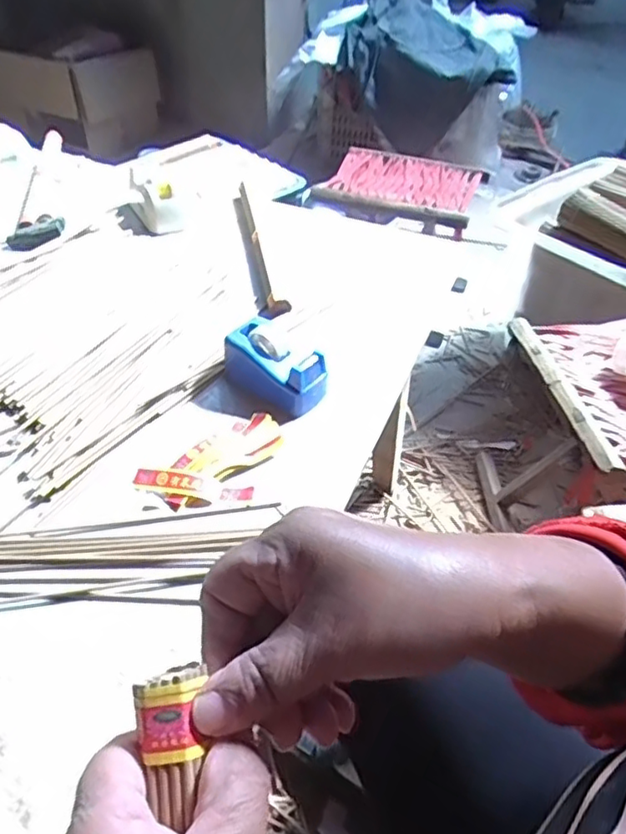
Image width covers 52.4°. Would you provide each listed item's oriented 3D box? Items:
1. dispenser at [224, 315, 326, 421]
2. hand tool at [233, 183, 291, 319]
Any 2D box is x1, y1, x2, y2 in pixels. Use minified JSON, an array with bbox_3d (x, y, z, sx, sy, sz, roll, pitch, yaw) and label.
[{"bbox_3d":[-0.033,-0.049,0.614,0.103,0.056,0.057,32,51,26],"label":"dispenser"},{"bbox_3d":[-0.074,-0.224,0.820,0.030,0.026,0.329,-7,45,-10],"label":"hand tool"}]

